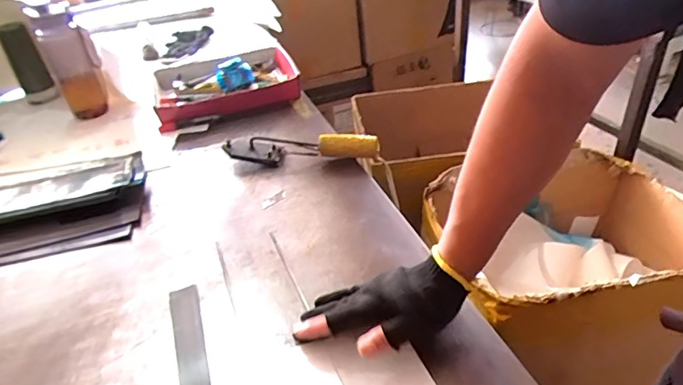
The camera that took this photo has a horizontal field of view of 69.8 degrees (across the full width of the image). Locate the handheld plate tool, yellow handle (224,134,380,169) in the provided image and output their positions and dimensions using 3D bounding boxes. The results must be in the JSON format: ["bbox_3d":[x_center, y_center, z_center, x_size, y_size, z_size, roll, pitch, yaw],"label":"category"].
[{"bbox_3d":[-0.072,-0.075,0.845,0.265,0.056,0.030,-2,36,7],"label":"handheld plate tool, yellow handle"}]

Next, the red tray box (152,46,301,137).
[{"bbox_3d":[-0.264,-0.254,1.122,0.317,0.057,0.296,-15,37,-12],"label":"red tray box"}]

